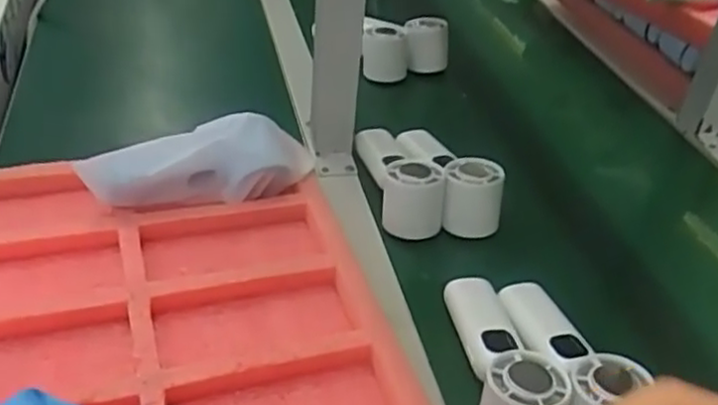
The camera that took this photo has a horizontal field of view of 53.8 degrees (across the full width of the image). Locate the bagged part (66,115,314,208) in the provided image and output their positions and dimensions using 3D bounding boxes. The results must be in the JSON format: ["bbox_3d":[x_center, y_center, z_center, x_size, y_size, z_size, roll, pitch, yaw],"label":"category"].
[{"bbox_3d":[-0.133,-0.029,0.598,0.184,0.063,0.045,-7,40,-17],"label":"bagged part"}]

